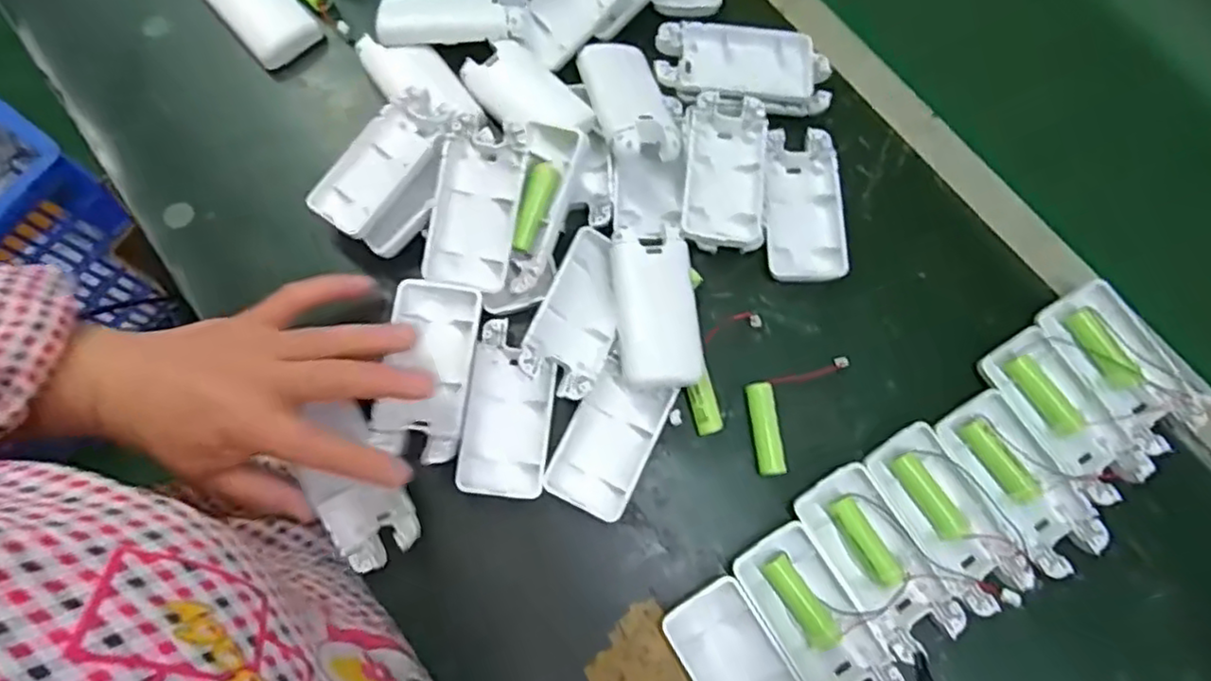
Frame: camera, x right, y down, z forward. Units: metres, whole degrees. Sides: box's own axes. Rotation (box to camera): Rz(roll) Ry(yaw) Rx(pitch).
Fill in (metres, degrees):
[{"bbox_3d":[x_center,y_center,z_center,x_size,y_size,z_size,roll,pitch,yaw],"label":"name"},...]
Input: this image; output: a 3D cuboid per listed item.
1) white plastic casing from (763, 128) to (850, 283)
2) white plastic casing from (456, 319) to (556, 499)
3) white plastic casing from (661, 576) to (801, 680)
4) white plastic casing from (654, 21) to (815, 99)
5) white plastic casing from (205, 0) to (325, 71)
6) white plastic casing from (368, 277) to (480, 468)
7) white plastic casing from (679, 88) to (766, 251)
[{"bbox_3d":[0.118,-0.080,0.399,0.048,0.013,0.094,-3,75,-2],"label":"white plastic casing"},{"bbox_3d":[-0.053,0.037,0.362,0.046,0.010,0.091,5,75,0],"label":"white plastic casing"},{"bbox_3d":[0.071,0.170,0.331,0.044,0.013,0.093,-32,78,-9],"label":"white plastic casing"},{"bbox_3d":[0.081,-0.172,0.410,0.099,0.021,0.047,-1,75,-1],"label":"white plastic casing"},{"bbox_3d":[-0.225,-0.215,0.426,0.042,0.017,0.087,-41,79,-11],"label":"white plastic casing"},{"bbox_3d":[-0.094,0.014,0.347,0.044,0.020,0.094,5,73,0],"label":"white plastic casing"},{"bbox_3d":[0.071,-0.099,0.393,0.047,0.020,0.093,5,75,1],"label":"white plastic casing"}]

